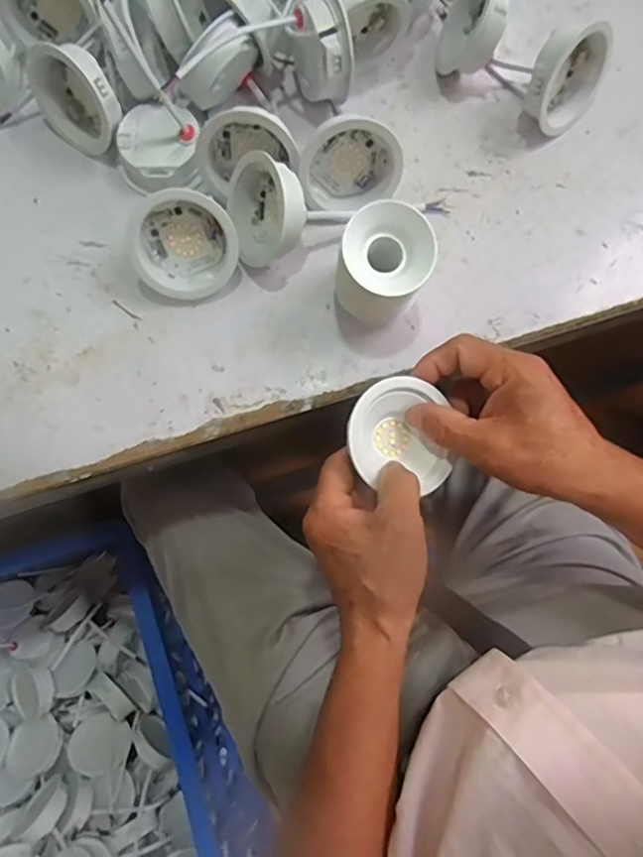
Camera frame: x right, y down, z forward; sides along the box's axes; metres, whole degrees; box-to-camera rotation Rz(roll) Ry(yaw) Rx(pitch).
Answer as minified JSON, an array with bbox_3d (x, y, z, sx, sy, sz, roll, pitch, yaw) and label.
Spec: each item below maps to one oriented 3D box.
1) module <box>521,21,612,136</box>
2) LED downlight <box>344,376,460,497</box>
[{"bbox_3d":[0.177,-0.252,0.418,0.047,0.062,0.067,31,80,6],"label":"module"},{"bbox_3d":[0.047,0.005,0.354,0.063,0.028,0.067,-10,79,-2],"label":"LED downlight"}]

